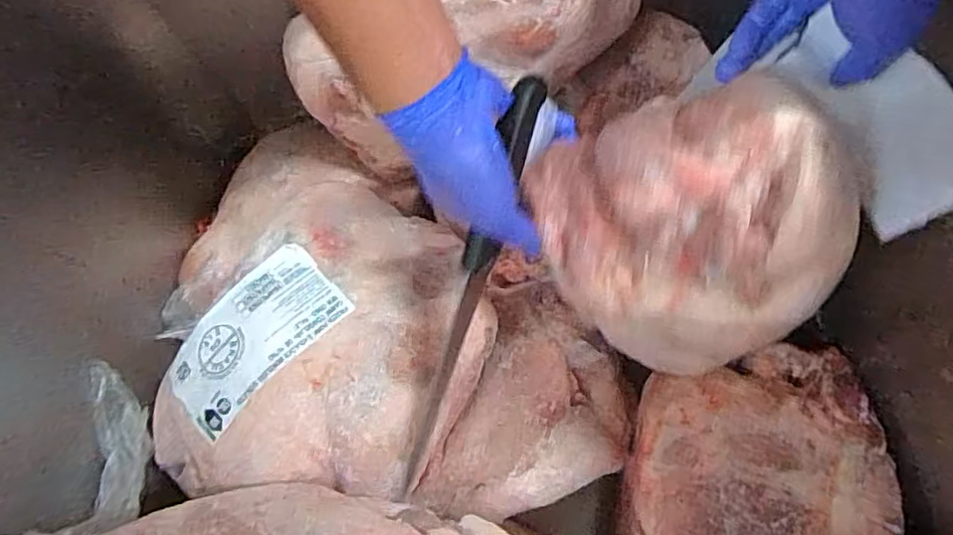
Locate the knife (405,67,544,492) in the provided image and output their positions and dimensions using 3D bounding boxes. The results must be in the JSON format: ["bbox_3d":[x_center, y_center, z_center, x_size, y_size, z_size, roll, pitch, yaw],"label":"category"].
[{"bbox_3d":[-0.008,0.027,0.460,0.019,0.029,0.327,21,110,10],"label":"knife"}]

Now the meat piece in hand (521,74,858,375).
[{"bbox_3d":[0.145,-0.027,0.419,0.166,0.154,0.171,-28,71,-8],"label":"meat piece in hand"}]

